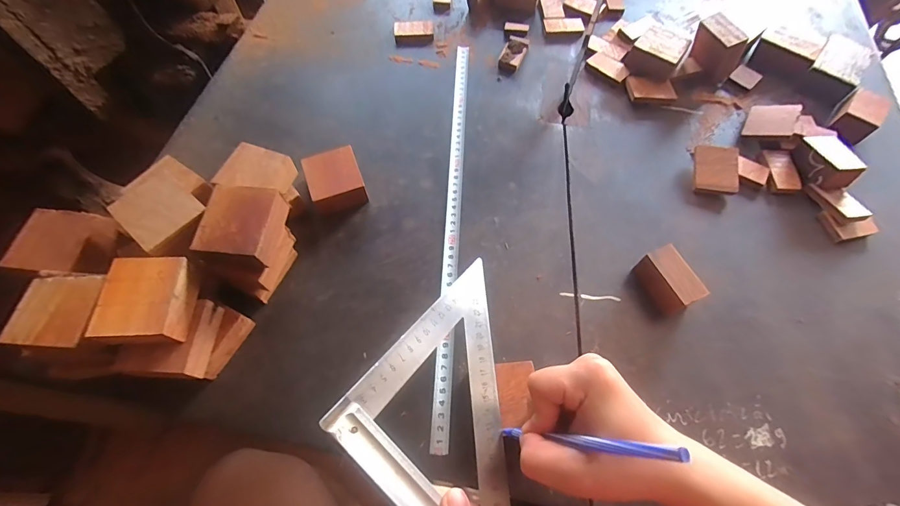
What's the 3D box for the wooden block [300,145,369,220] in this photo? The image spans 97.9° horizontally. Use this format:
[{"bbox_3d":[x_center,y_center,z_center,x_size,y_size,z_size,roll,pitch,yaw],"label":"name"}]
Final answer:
[{"bbox_3d":[-0.122,-0.076,0.420,0.054,0.029,0.064,-19,65,-10],"label":"wooden block"}]

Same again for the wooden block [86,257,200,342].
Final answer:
[{"bbox_3d":[-0.233,0.037,0.302,0.055,0.026,0.061,-2,66,-2],"label":"wooden block"}]

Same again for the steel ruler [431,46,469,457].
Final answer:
[{"bbox_3d":[0.003,-0.056,0.427,0.017,0.004,0.485,5,64,-2],"label":"steel ruler"}]

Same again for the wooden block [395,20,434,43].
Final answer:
[{"bbox_3d":[-0.050,-0.309,0.545,0.053,0.012,0.030,-2,64,-2],"label":"wooden block"}]

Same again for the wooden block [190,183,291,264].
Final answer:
[{"bbox_3d":[-0.175,-0.024,0.331,0.054,0.025,0.062,5,66,2],"label":"wooden block"}]

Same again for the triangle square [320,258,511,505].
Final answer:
[{"bbox_3d":[0.028,0.125,0.302,0.175,0.009,0.179,48,49,-1],"label":"triangle square"}]

